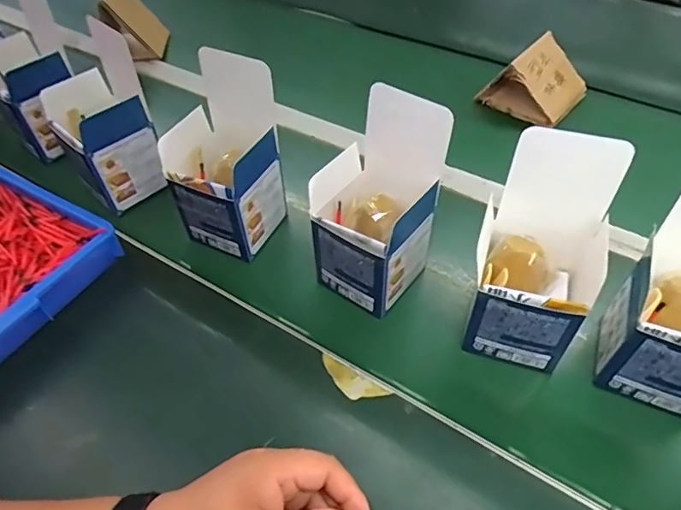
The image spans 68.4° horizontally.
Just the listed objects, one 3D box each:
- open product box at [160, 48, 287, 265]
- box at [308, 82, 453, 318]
[{"bbox_3d":[-0.117,-0.096,0.504,0.101,0.171,0.099,20,53,19],"label":"open product box"},{"bbox_3d":[0.030,-0.043,0.452,0.091,0.171,0.097,30,57,25],"label":"box"}]

